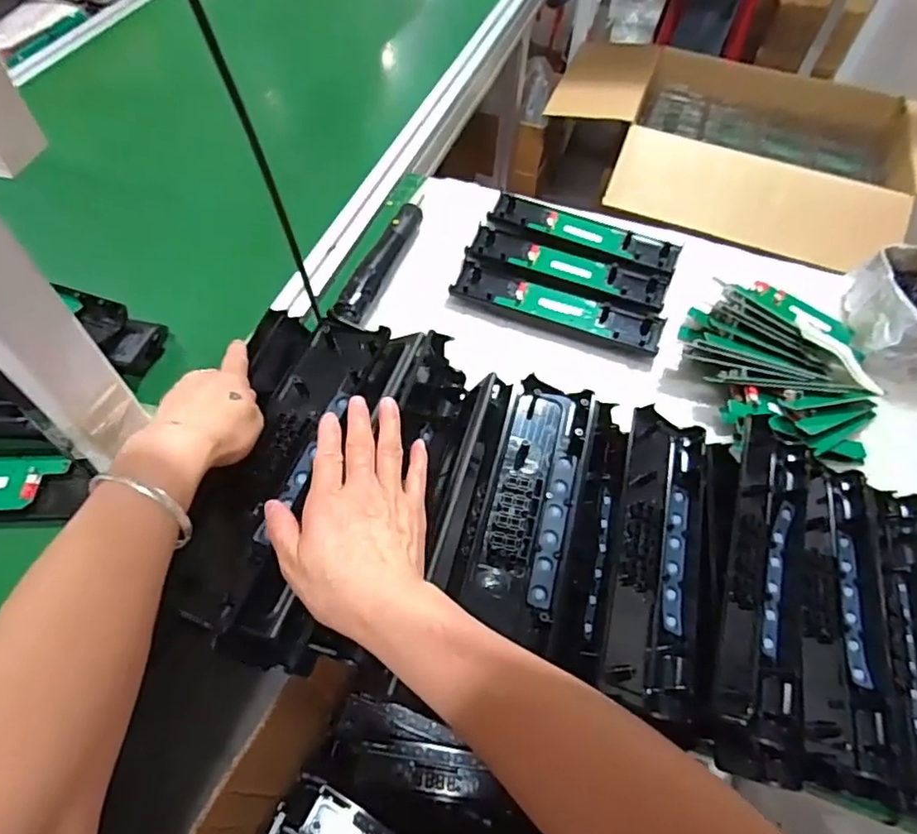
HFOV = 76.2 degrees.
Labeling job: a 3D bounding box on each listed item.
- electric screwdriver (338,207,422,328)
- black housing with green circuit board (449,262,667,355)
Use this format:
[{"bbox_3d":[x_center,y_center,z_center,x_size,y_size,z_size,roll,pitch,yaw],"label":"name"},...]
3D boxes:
[{"bbox_3d":[-0.091,-0.184,0.695,0.030,0.026,0.200,17,57,9],"label":"electric screwdriver"},{"bbox_3d":[0.114,-0.128,0.681,0.246,0.017,0.058,19,58,10],"label":"black housing with green circuit board"}]

